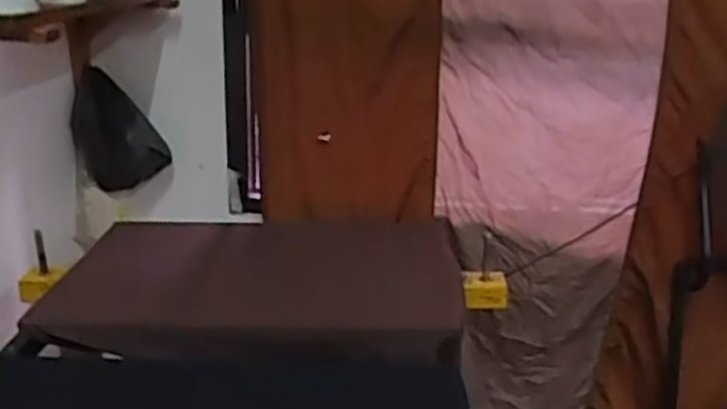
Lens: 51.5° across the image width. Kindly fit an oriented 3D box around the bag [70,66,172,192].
[{"bbox_3d":[-0.481,-0.140,1.489,0.179,0.222,0.045,-3,19,-10],"label":"bag"}]

